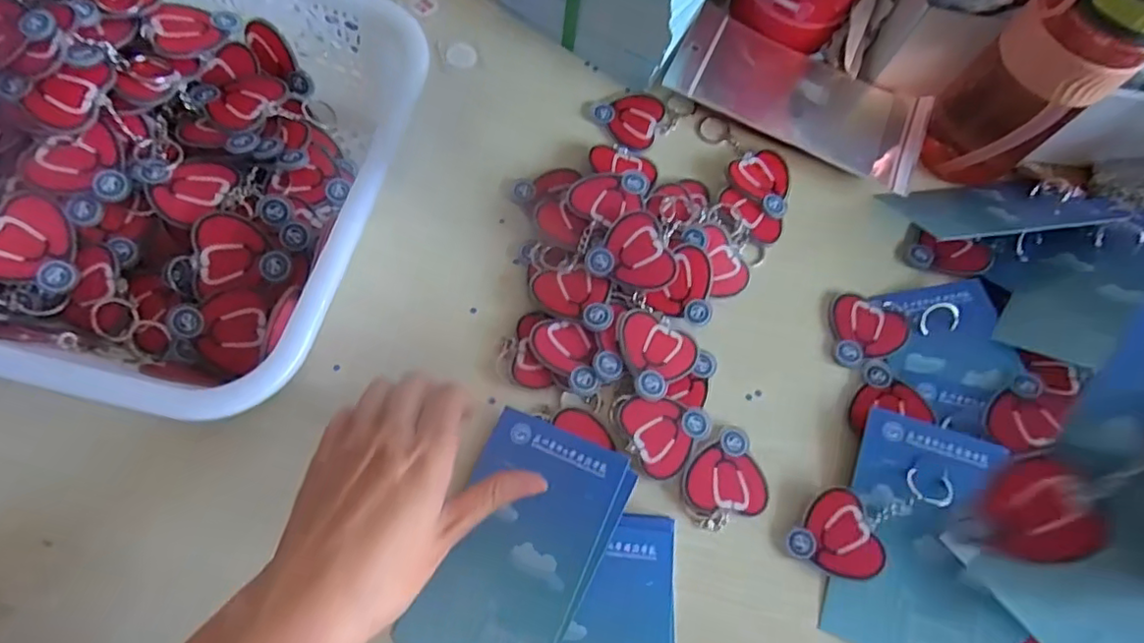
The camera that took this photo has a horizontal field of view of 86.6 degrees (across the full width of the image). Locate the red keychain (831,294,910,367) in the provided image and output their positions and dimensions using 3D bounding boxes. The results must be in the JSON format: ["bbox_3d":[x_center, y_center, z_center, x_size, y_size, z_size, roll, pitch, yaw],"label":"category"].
[{"bbox_3d":[0.202,0.006,0.409,0.049,0.004,0.049,7,69,-4],"label":"red keychain"}]

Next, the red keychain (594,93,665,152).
[{"bbox_3d":[0.042,-0.153,0.453,0.049,0.004,0.047,22,68,2],"label":"red keychain"}]

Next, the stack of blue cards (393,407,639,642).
[{"bbox_3d":[-0.029,0.125,0.333,0.083,0.010,0.139,25,70,7],"label":"stack of blue cards"}]

